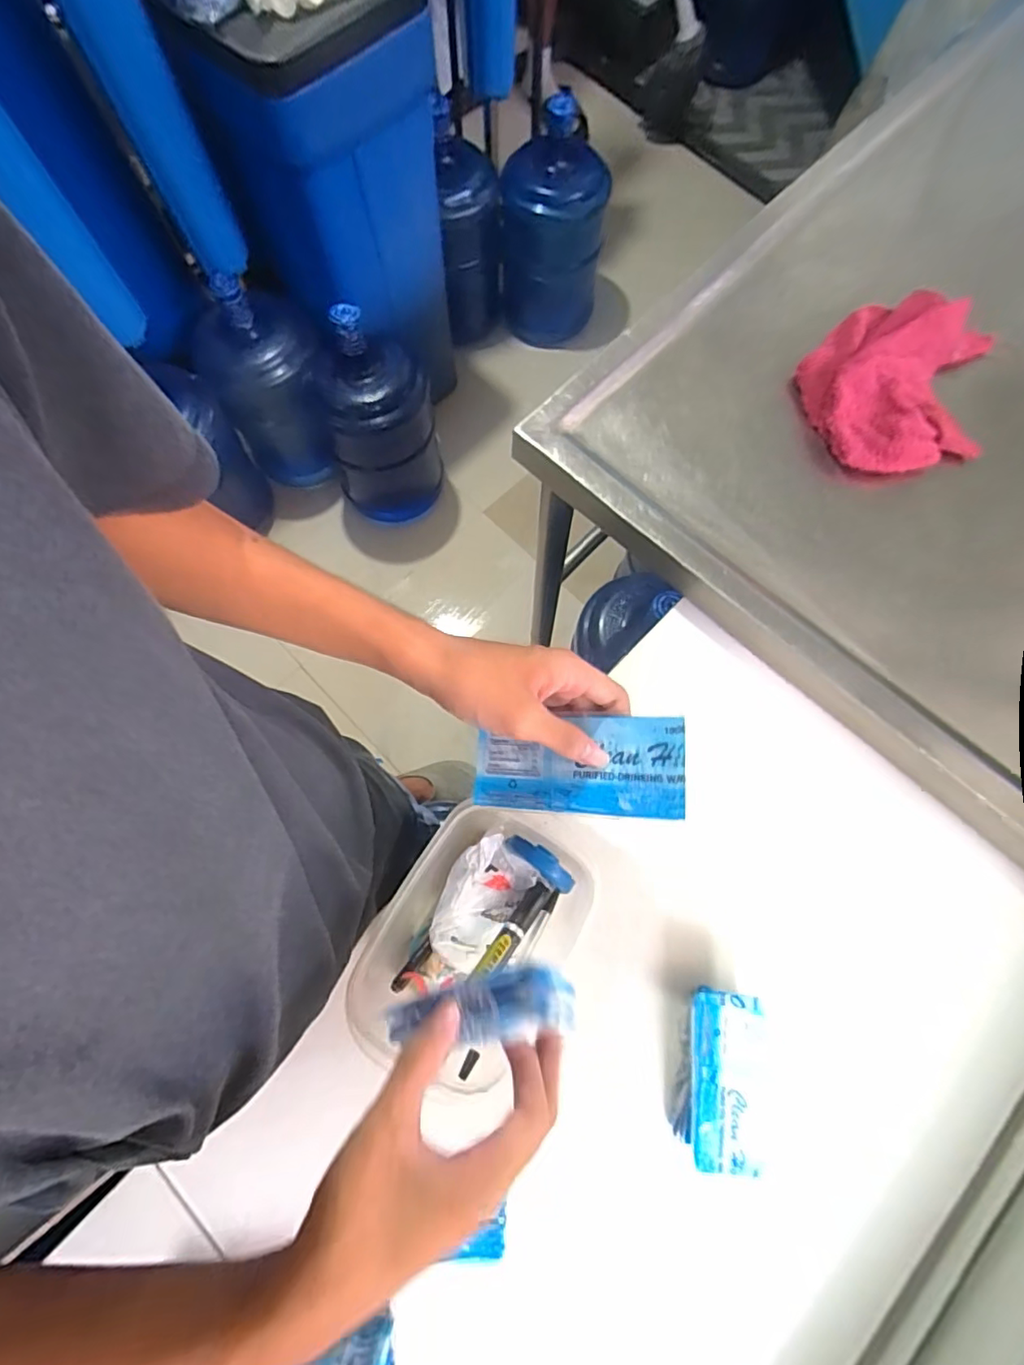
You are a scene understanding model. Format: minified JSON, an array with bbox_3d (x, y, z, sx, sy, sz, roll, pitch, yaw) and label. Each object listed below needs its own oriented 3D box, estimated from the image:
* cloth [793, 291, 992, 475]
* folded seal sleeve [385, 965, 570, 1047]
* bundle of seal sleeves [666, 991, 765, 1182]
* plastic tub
[{"bbox_3d":[0.352,-0.274,0.513,0.175,0.038,0.174,-16,75,-5],"label":"cloth"},{"bbox_3d":[-0.019,0.164,0.286,0.104,0.019,0.032,-21,74,19],"label":"folded seal sleeve"},{"bbox_3d":[0.143,0.270,0.396,0.055,0.025,0.107,7,75,2],"label":"bundle of seal sleeves"},{"bbox_3d":[-0.020,0.178,0.400,0.128,0.071,0.176,31,77,8],"label":"plastic tub"}]

